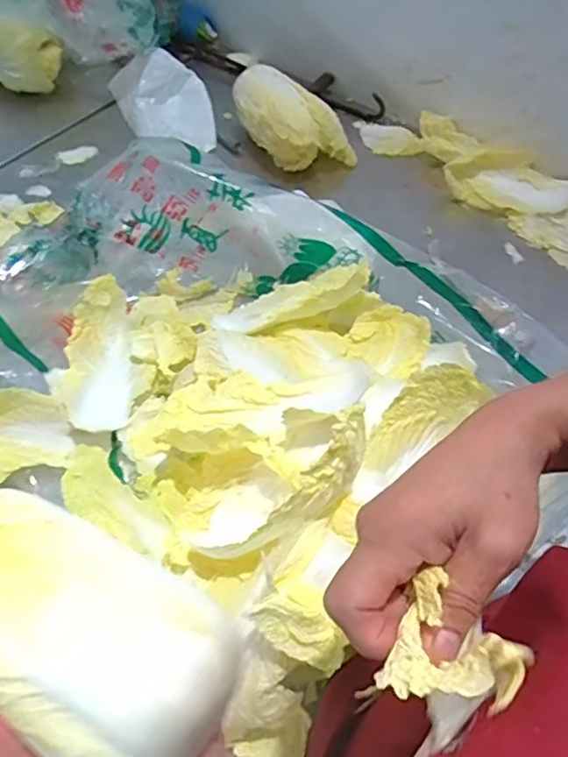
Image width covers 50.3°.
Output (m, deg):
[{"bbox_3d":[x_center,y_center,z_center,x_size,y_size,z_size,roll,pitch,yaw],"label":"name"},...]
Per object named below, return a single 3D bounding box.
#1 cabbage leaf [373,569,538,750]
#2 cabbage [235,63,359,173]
[{"bbox_3d":[0.059,0.102,0.222,0.051,0.032,0.048,-1,54,1],"label":"cabbage leaf"},{"bbox_3d":[0.010,-0.382,0.893,0.108,0.099,0.181,-29,59,-19],"label":"cabbage"}]

